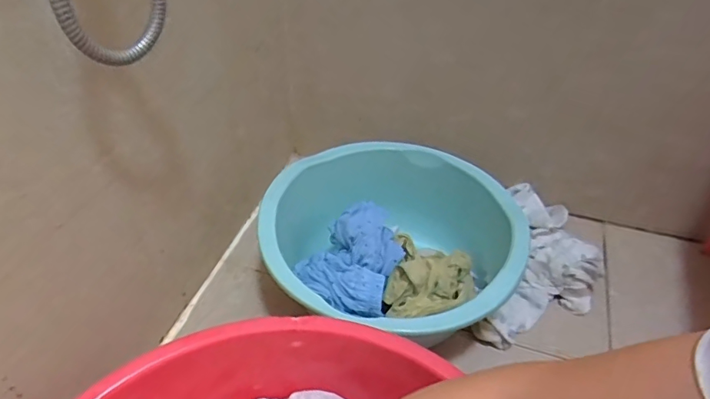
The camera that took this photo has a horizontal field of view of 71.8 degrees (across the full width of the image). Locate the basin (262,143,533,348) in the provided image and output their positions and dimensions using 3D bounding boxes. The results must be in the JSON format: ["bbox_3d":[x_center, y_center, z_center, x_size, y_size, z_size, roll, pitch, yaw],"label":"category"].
[{"bbox_3d":[0.050,0.093,0.752,0.363,0.202,0.345,0,41,0],"label":"basin"}]

